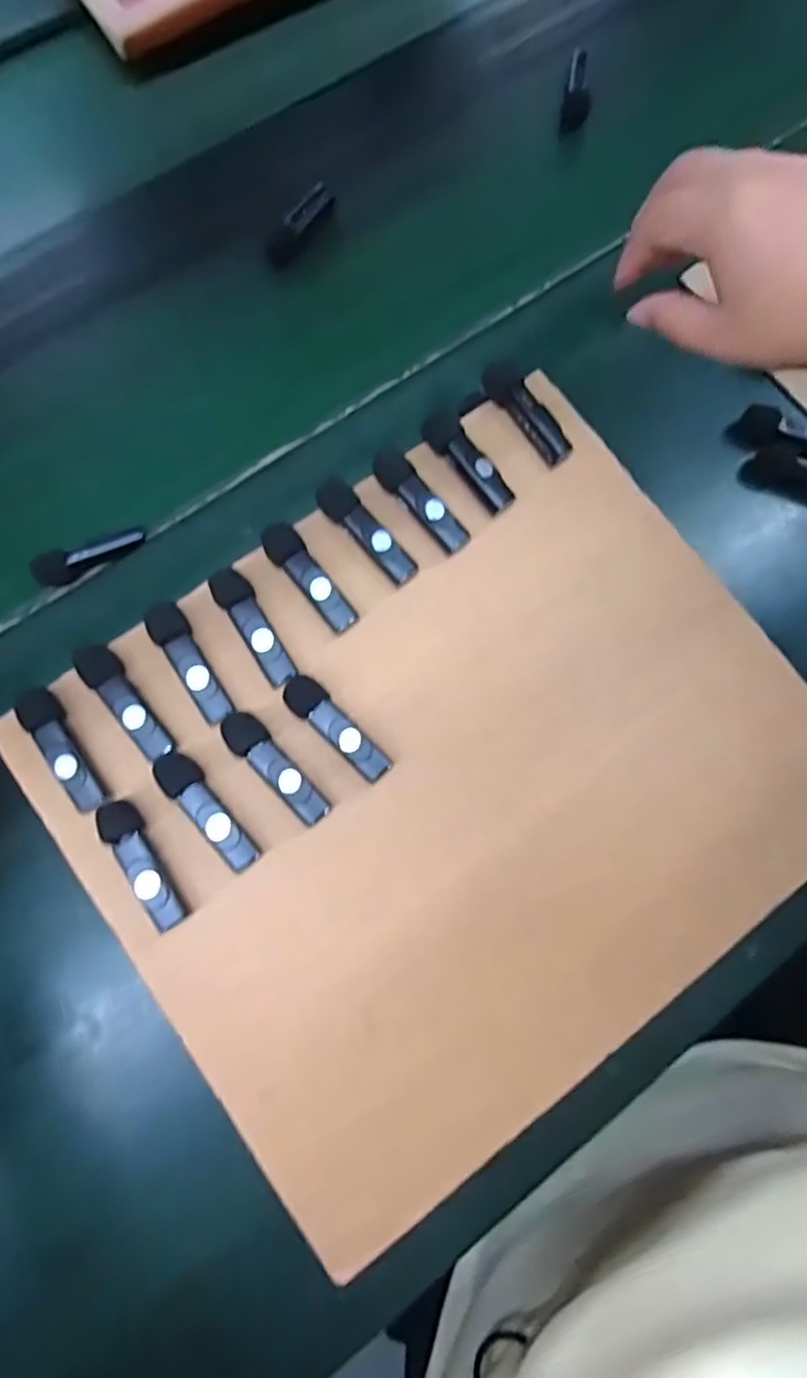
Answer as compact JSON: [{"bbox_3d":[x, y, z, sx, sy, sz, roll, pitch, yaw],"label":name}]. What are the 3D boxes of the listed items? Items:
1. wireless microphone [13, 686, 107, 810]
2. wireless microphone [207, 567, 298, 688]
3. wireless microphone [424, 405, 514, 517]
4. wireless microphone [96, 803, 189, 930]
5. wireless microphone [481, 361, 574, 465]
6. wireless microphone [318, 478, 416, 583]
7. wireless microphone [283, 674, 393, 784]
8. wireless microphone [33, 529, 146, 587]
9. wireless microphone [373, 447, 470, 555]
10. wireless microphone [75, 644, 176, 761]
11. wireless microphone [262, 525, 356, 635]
[{"bbox_3d":[-0.163,0.028,0.307,0.017,0.013,0.065,-28,78,-7],"label":"wireless microphone"},{"bbox_3d":[-0.074,-0.033,0.323,0.017,0.011,0.065,-33,79,-8],"label":"wireless microphone"},{"bbox_3d":[0.034,-0.122,0.345,0.020,0.013,0.065,-35,79,-9],"label":"wireless microphone"},{"bbox_3d":[-0.120,0.080,0.297,0.016,0.010,0.062,-31,78,-8],"label":"wireless microphone"},{"bbox_3d":[0.068,-0.152,0.353,0.017,0.012,0.066,-36,79,-9],"label":"wireless microphone"},{"bbox_3d":[-0.019,-0.082,0.338,0.019,0.016,0.067,-41,80,-10],"label":"wireless microphone"},{"bbox_3d":[-0.033,0.019,0.314,0.019,0.011,0.063,-41,80,-10],"label":"wireless microphone"},{"bbox_3d":[-0.188,-0.081,0.391,0.065,0.022,0.017,-32,78,-8],"label":"wireless microphone"},{"bbox_3d":[0.009,-0.099,0.342,0.019,0.014,0.065,-37,79,-9],"label":"wireless microphone"},{"bbox_3d":[-0.135,0.006,0.313,0.018,0.011,0.064,-35,79,-9],"label":"wireless microphone"},{"bbox_3d":[-0.049,-0.057,0.332,0.019,0.016,0.063,-34,79,-8],"label":"wireless microphone"}]

